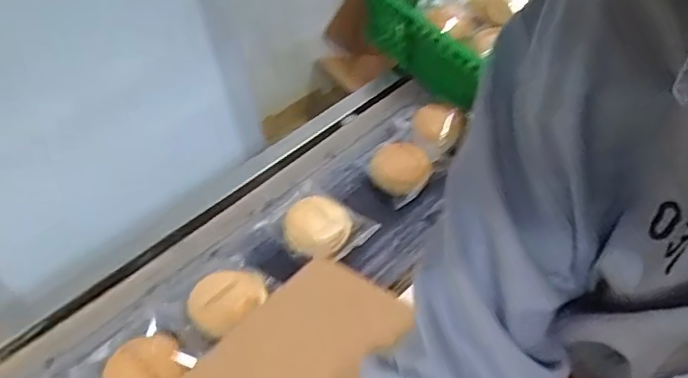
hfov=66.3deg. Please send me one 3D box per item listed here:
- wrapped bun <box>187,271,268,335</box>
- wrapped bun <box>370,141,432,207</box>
[{"bbox_3d":[-0.162,0.152,0.727,0.100,0.041,0.086,-30,51,-22],"label":"wrapped bun"},{"bbox_3d":[0.090,-0.033,0.866,0.089,0.039,0.128,-23,48,-16],"label":"wrapped bun"}]

